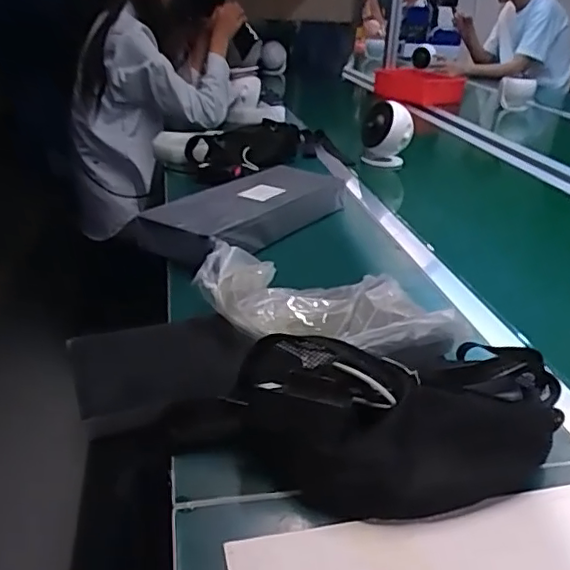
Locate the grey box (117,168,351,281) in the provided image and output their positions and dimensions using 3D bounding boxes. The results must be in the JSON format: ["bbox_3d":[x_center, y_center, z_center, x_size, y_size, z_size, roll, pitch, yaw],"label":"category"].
[{"bbox_3d":[-0.057,-0.111,0.922,0.142,0.068,0.371,22,31,27],"label":"grey box"}]

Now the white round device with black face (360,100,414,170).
[{"bbox_3d":[0.218,-0.319,1.301,0.106,0.132,0.102,10,28,6],"label":"white round device with black face"}]

